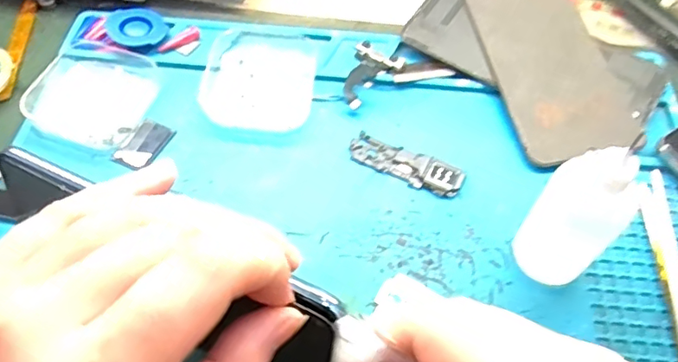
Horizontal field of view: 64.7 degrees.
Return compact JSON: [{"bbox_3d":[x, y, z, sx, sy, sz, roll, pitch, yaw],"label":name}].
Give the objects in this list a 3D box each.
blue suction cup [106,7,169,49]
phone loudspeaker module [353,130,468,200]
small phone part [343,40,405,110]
[{"bbox_3d":[-0.127,-0.096,0.337,0.034,0.009,0.035,0,57,-1],"label":"blue suction cup"},{"bbox_3d":[0.037,-0.009,0.293,0.063,0.004,0.019,23,60,13],"label":"phone loudspeaker module"},{"bbox_3d":[0.013,-0.066,0.325,0.032,0.005,0.047,37,64,21],"label":"small phone part"}]

